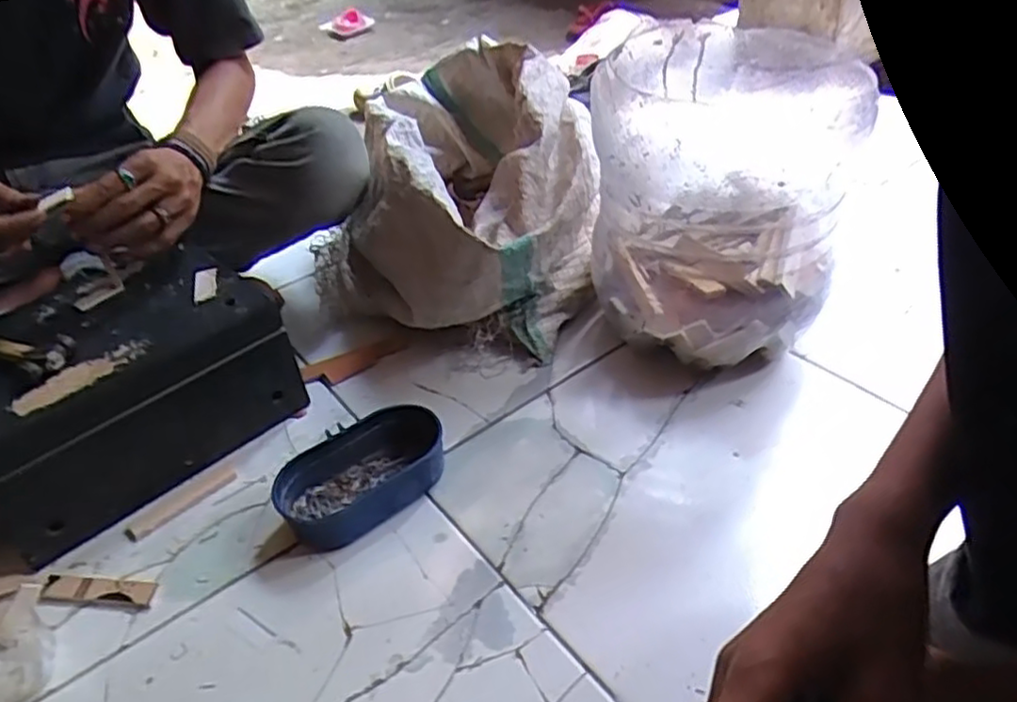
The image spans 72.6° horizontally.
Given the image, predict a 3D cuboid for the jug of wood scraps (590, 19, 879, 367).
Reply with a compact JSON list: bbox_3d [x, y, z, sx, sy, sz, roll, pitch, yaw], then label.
[{"bbox_3d":[0.190,-0.161,0.686,0.207,0.245,0.237,-3,38,3],"label":"jug of wood scraps"}]

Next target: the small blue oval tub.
[{"bbox_3d":[-0.126,0.110,0.618,0.152,0.051,0.084,-26,42,-24],"label":"small blue oval tub"}]

